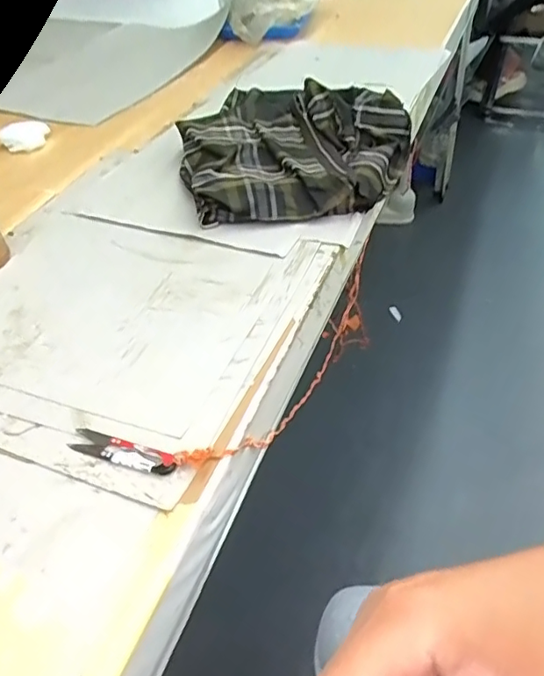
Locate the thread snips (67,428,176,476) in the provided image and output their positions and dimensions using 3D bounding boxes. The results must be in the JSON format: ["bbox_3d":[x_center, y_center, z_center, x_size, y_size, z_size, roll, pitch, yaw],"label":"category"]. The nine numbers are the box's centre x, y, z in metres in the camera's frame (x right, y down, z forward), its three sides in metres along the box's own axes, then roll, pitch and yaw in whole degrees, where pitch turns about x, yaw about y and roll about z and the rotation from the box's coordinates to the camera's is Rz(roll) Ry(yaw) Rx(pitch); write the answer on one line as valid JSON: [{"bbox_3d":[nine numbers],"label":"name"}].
[{"bbox_3d":[-0.131,0.098,0.495,0.104,0.010,0.023,14,47,20],"label":"thread snips"}]

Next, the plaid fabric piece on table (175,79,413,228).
[{"bbox_3d":[0.031,-0.293,0.853,0.332,0.068,0.358,-8,44,-2],"label":"plaid fabric piece on table"}]

